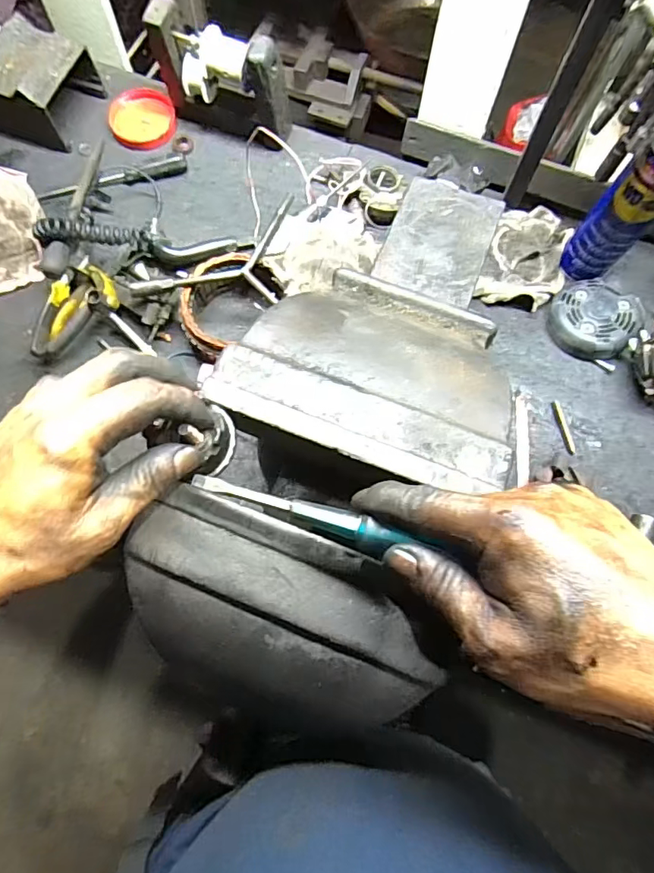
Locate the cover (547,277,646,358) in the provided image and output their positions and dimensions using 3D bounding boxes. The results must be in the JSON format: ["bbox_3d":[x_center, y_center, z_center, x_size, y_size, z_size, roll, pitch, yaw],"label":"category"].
[{"bbox_3d":[0.327,-0.146,0.632,0.102,0.038,0.093,40,75,11],"label":"cover"}]

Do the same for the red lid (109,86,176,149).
[{"bbox_3d":[-0.256,-0.444,0.719,0.088,0.019,0.084,14,90,-9],"label":"red lid"}]

